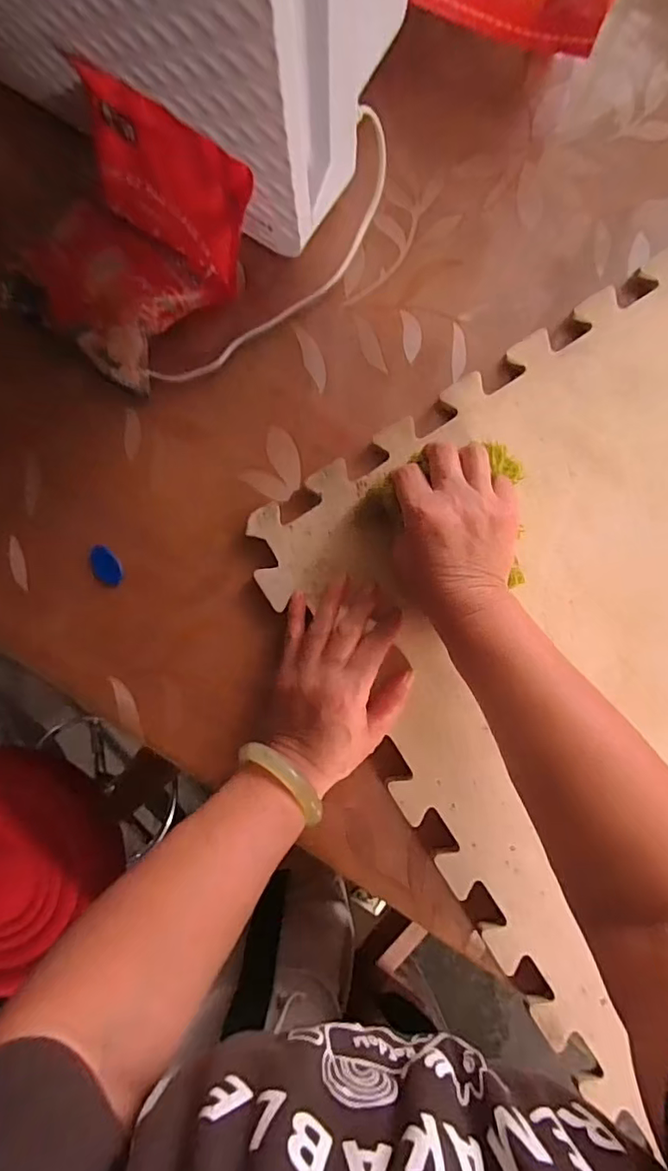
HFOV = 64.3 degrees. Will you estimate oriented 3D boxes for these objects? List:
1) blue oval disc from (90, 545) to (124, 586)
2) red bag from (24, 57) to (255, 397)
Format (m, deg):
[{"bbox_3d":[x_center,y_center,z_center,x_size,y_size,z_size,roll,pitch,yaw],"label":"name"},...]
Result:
[{"bbox_3d":[-0.181,-0.016,0.420,0.021,0.004,0.034,-36,86,-2],"label":"blue oval disc"},{"bbox_3d":[-0.154,-0.249,0.395,0.128,0.089,0.155,34,87,3],"label":"red bag"}]

